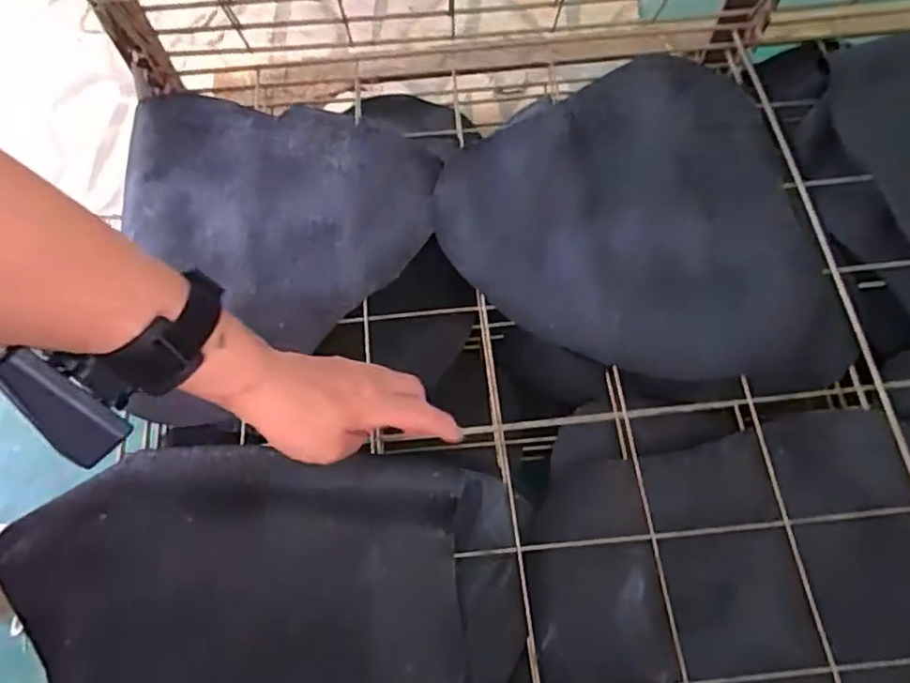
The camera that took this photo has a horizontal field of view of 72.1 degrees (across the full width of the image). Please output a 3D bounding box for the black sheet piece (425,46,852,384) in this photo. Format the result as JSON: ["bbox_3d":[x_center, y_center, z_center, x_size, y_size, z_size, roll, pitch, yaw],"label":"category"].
[{"bbox_3d":[0.151,-0.112,0.565,0.317,0.015,0.341,-9,67,-4],"label":"black sheet piece"}]

